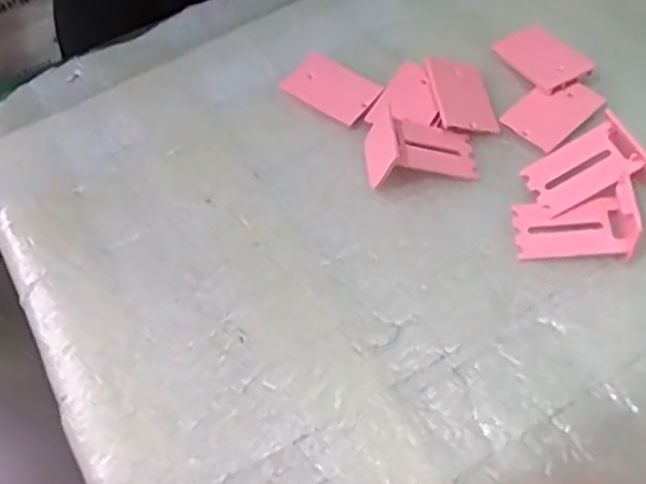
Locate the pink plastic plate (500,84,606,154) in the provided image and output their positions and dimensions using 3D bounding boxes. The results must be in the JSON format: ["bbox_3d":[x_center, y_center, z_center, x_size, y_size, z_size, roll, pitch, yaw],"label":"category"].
[{"bbox_3d":[0.135,-0.076,0.396,0.055,0.006,0.036,-39,64,-18],"label":"pink plastic plate"}]

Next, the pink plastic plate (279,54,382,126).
[{"bbox_3d":[0.006,-0.095,0.416,0.057,0.004,0.037,34,65,27],"label":"pink plastic plate"}]

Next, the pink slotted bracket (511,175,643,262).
[{"bbox_3d":[0.134,-0.010,0.356,0.062,0.018,0.038,-3,59,3],"label":"pink slotted bracket"}]

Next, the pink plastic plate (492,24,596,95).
[{"bbox_3d":[0.135,-0.113,0.411,0.039,0.004,0.051,-31,61,-11],"label":"pink plastic plate"}]

